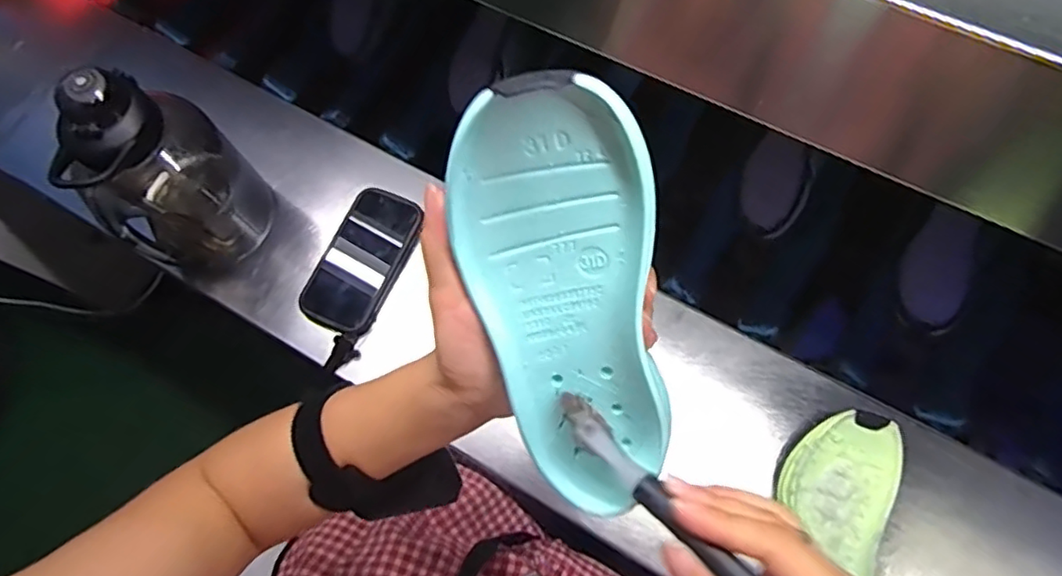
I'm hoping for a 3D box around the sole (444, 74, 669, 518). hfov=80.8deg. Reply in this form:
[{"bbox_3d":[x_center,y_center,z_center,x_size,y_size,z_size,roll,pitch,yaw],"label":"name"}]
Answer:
[{"bbox_3d":[0.016,0.015,0.280,0.079,0.205,0.031,-12,27,-2],"label":"sole"}]

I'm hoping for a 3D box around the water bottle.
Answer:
[{"bbox_3d":[-0.346,-0.103,0.591,0.107,0.227,0.130,39,77,14],"label":"water bottle"}]

